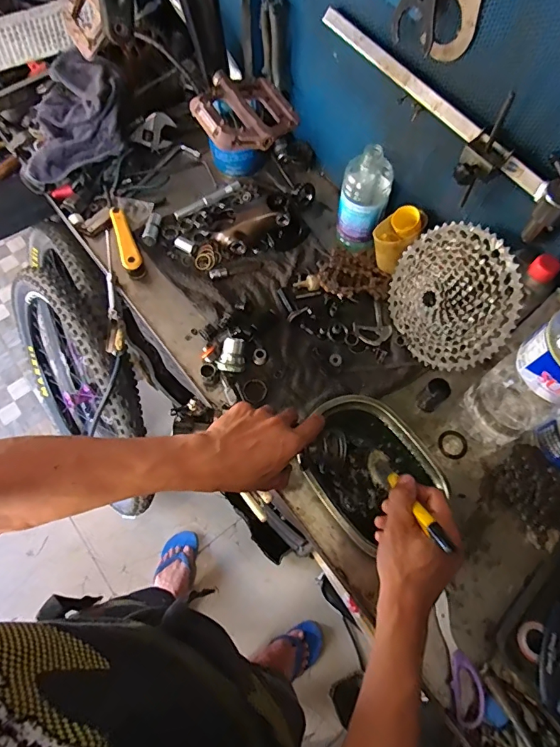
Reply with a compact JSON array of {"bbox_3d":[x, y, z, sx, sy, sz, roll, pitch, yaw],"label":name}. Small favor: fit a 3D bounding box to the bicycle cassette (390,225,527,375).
[{"bbox_3d":[0.221,-0.104,0.610,0.046,0.189,0.195,-9,67,-38],"label":"bicycle cassette"}]

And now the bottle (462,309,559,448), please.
[{"bbox_3d":[0.308,0.003,0.508,0.105,0.314,0.084,-23,69,-10],"label":"bottle"}]

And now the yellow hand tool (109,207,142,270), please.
[{"bbox_3d":[-0.258,-0.222,0.745,0.029,0.042,0.124,-19,68,-9],"label":"yellow hand tool"}]

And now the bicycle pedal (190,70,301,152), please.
[{"bbox_3d":[-0.043,-0.303,0.512,0.109,0.022,0.108,-27,70,-12],"label":"bicycle pedal"}]

